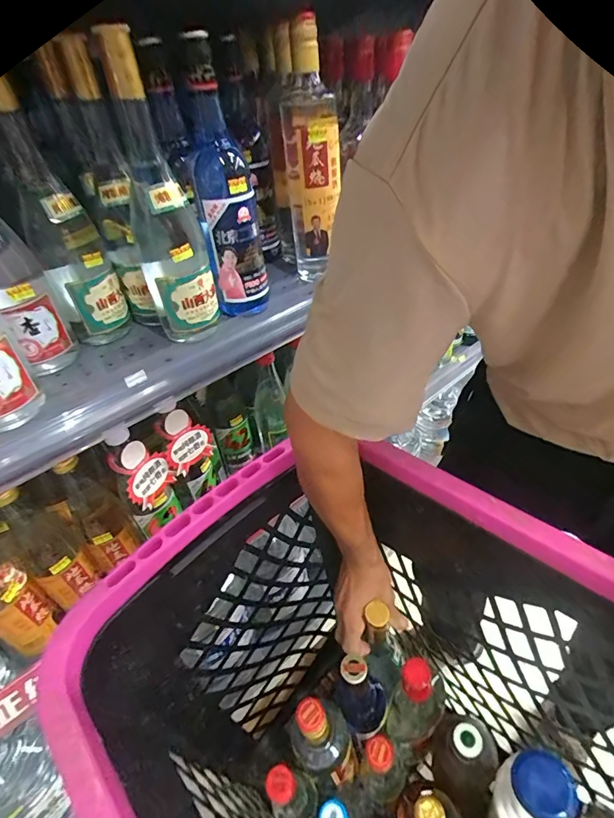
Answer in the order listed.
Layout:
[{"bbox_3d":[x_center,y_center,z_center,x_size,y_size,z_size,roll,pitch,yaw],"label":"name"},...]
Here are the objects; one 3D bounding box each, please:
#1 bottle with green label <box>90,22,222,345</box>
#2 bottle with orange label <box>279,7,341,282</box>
[{"bbox_3d":[-0.148,-0.202,0.420,0.067,0.259,0.078,-20,44,-16],"label":"bottle with green label"},{"bbox_3d":[0.007,-0.297,0.513,0.069,0.253,0.064,-4,42,1],"label":"bottle with orange label"}]

